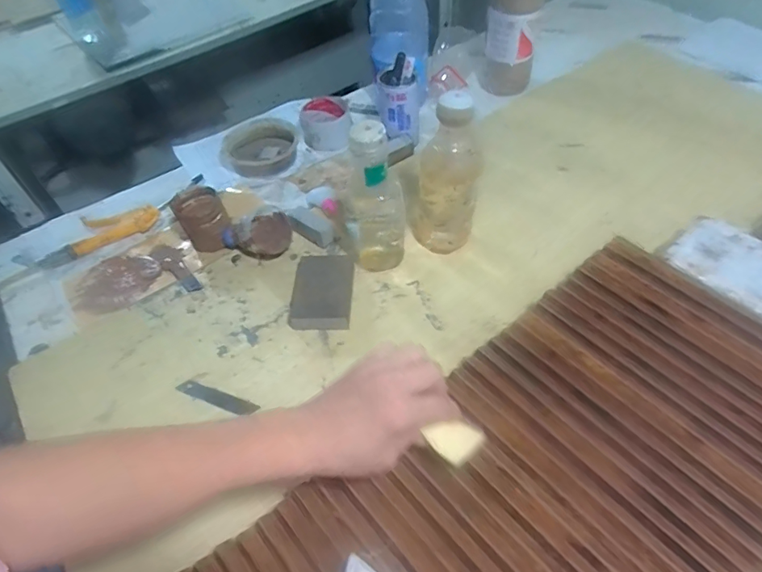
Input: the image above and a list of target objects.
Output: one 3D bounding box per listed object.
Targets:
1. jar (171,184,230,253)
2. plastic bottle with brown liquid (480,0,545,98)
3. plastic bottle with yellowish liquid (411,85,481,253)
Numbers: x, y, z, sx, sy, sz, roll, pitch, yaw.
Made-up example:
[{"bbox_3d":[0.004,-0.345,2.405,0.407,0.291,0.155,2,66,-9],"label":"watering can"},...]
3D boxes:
[{"bbox_3d":[-0.247,-0.095,0.688,0.061,0.057,0.062,-2,53,3],"label":"jar"},{"bbox_3d":[0.220,-0.461,0.810,0.087,0.301,0.095,6,54,9],"label":"plastic bottle with brown liquid"},{"bbox_3d":[0.078,-0.129,0.592,0.083,0.203,0.060,6,54,9],"label":"plastic bottle with yellowish liquid"}]

